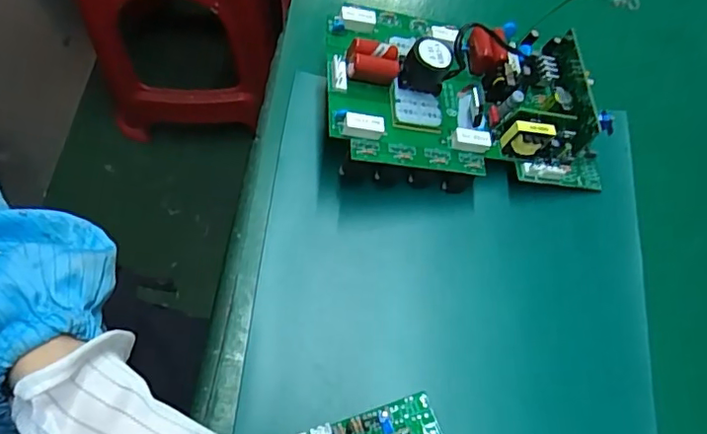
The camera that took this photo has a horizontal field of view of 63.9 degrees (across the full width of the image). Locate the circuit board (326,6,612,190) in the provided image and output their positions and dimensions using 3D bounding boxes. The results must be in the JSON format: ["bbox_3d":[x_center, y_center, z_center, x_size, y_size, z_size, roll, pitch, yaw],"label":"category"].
[{"bbox_3d":[0.070,-0.081,0.358,0.179,0.064,0.127,3,64,-17],"label":"circuit board"}]

